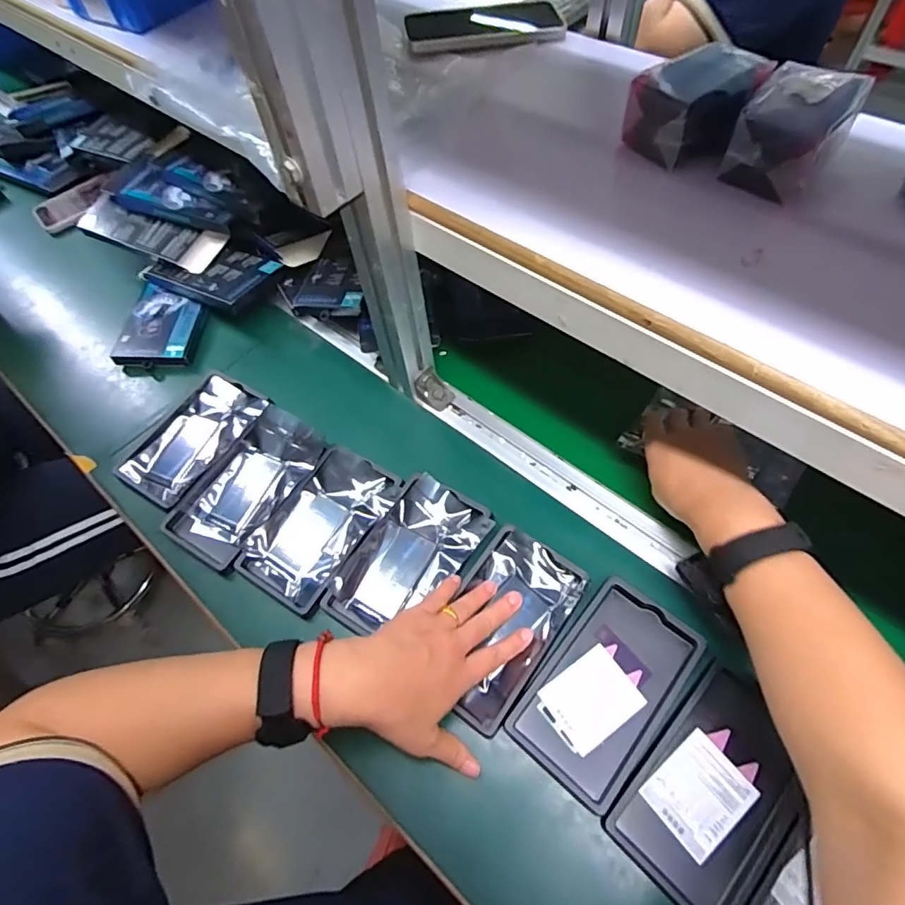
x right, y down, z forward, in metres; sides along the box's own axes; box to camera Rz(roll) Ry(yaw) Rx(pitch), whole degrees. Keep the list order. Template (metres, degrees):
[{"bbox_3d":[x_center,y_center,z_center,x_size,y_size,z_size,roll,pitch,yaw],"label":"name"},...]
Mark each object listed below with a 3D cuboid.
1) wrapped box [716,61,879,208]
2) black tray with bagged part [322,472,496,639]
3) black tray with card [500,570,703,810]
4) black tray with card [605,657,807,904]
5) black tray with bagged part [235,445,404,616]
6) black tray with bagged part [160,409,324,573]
[{"bbox_3d":[0.249,-0.235,0.388,0.067,0.054,0.098,30,64,20],"label":"wrapped box"},{"bbox_3d":[-0.039,0.101,0.495,0.095,0.021,0.154,30,66,20],"label":"black tray with bagged part"},{"bbox_3d":[0.127,0.192,0.434,0.093,0.019,0.160,35,68,22],"label":"black tray with card"},{"bbox_3d":[0.196,0.249,0.391,0.093,0.010,0.152,38,69,23],"label":"black tray with card"},{"bbox_3d":[-0.129,0.069,0.518,0.095,0.011,0.155,28,65,19],"label":"black tray with bagged part"},{"bbox_3d":[-0.212,0.030,0.551,0.098,0.017,0.171,29,65,19],"label":"black tray with bagged part"}]

